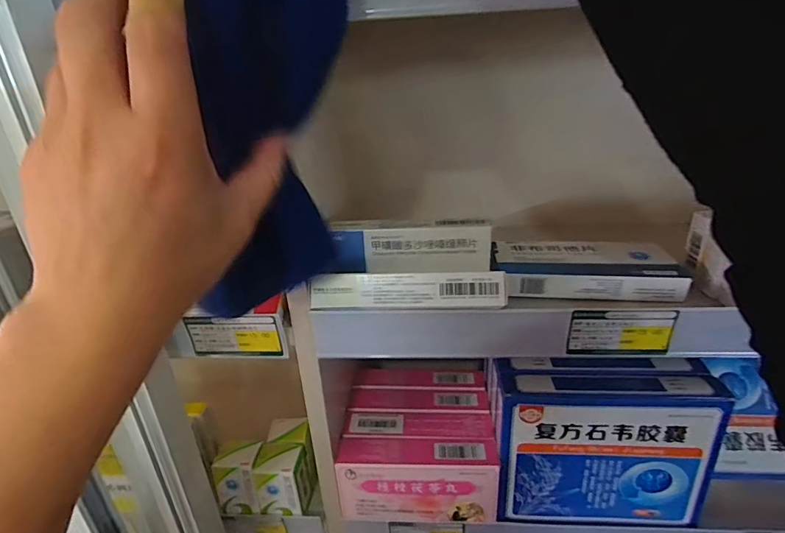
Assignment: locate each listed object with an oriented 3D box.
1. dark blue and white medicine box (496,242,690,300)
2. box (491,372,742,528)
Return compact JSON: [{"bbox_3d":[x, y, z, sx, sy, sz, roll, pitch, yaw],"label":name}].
[{"bbox_3d":[0.154,0.000,0.365,0.139,0.020,0.067,0,26,7],"label":"dark blue and white medicine box"},{"bbox_3d":[0.179,0.157,0.383,0.176,0.142,0.031,-1,26,3],"label":"box"}]

